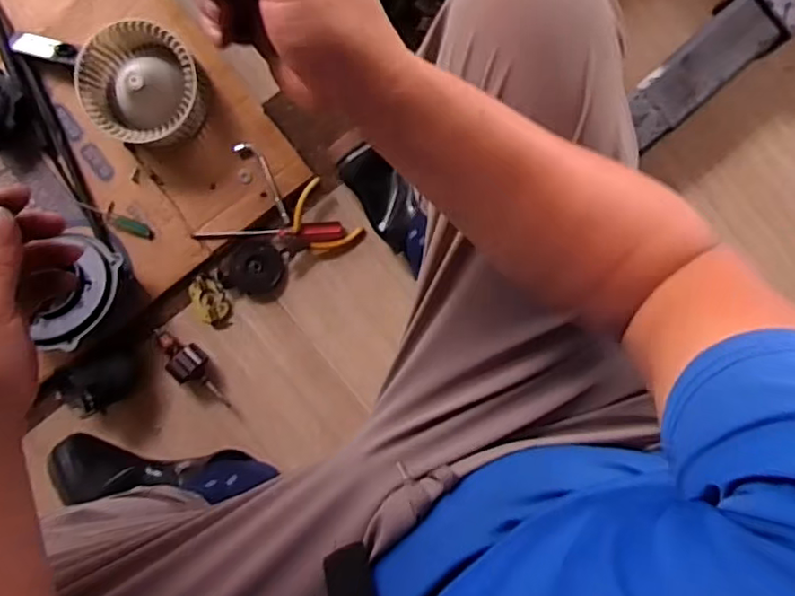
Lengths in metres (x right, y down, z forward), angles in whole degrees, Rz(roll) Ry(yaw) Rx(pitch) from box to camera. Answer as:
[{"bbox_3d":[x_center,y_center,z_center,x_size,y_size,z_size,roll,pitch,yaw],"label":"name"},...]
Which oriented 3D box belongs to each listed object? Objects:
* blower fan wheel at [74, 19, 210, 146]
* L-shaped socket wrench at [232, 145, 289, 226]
[{"bbox_3d":[-0.317,-0.265,0.777,0.135,0.070,0.145,0,91,-3],"label":"blower fan wheel"},{"bbox_3d":[-0.171,-0.155,0.818,0.026,0.005,0.119,-35,92,-2],"label":"L-shaped socket wrench"}]

